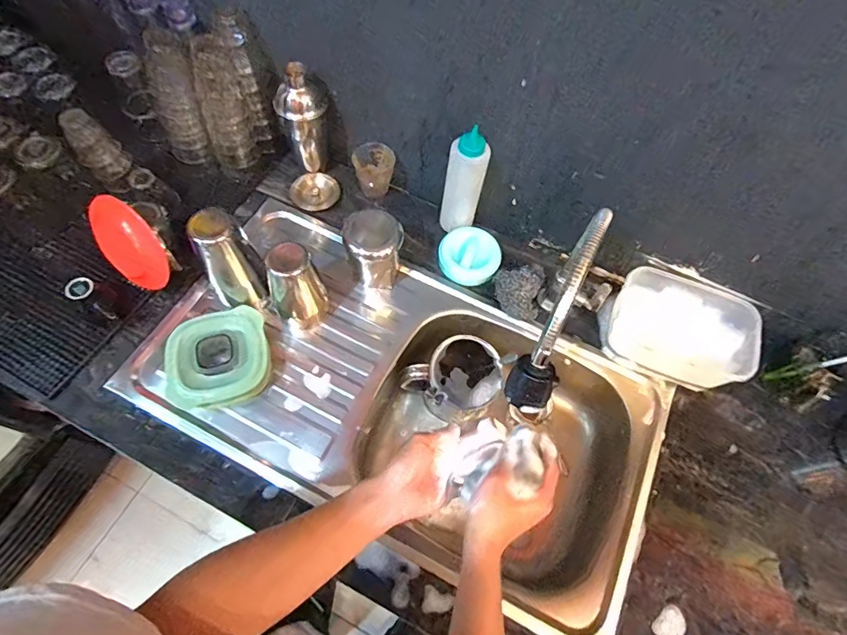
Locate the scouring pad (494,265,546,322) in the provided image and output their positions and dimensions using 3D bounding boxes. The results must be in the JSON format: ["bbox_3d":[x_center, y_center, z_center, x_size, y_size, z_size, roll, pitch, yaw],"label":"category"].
[{"bbox_3d":[0.153,-0.042,0.757,0.077,0.052,0.098,15,62,4],"label":"scouring pad"}]

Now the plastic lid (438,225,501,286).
[{"bbox_3d":[0.078,-0.101,0.781,0.101,0.041,0.095,2,62,-3],"label":"plastic lid"}]

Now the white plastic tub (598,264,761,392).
[{"bbox_3d":[0.388,0.015,0.710,0.198,0.089,0.152,22,63,7],"label":"white plastic tub"}]

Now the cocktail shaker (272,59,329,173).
[{"bbox_3d":[-0.204,-0.336,0.784,0.075,0.182,0.070,-39,72,-20],"label":"cocktail shaker"}]

